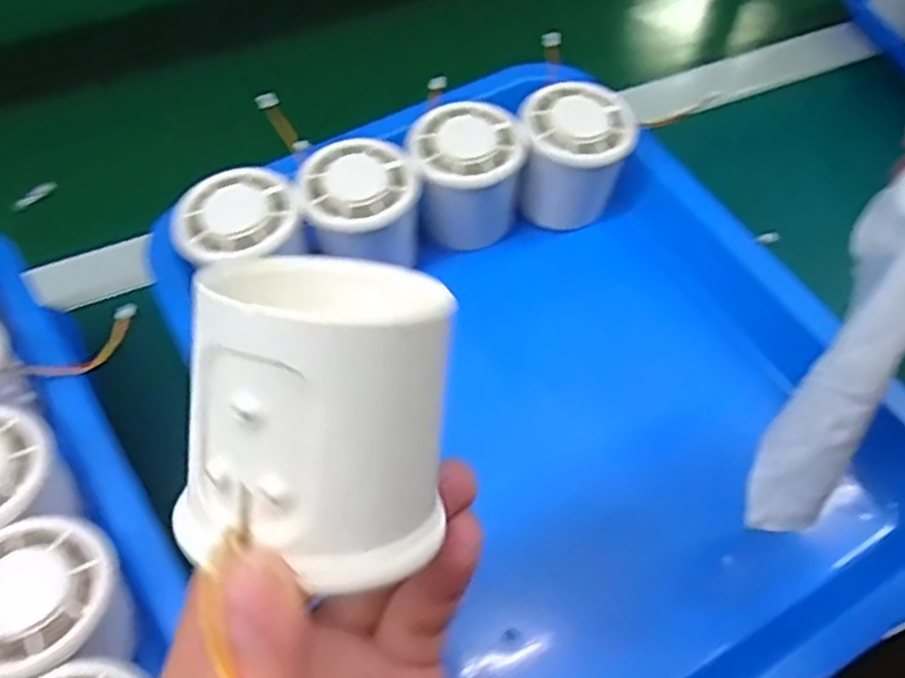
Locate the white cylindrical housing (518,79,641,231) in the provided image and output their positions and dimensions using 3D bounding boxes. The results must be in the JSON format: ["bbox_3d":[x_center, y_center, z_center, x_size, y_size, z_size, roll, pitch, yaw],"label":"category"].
[{"bbox_3d":[0.063,-0.094,0.399,0.055,0.055,0.050,0,57,0],"label":"white cylindrical housing"}]

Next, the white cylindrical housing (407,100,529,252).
[{"bbox_3d":[0.008,-0.079,0.398,0.055,0.061,0.056,0,57,0],"label":"white cylindrical housing"}]

